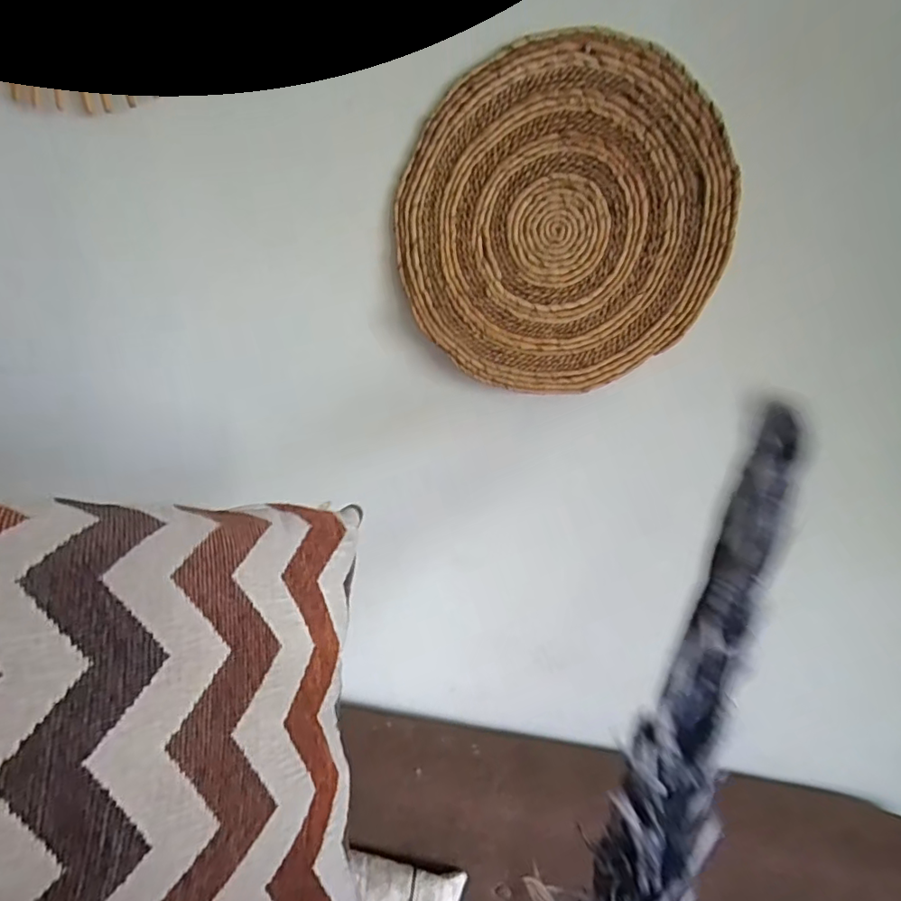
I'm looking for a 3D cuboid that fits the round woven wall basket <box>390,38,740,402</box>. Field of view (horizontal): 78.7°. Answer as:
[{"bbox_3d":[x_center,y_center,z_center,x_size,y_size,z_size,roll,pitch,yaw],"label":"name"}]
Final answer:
[{"bbox_3d":[0.122,-0.251,0.619,0.370,0.340,0.039,9,21,7],"label":"round woven wall basket"}]

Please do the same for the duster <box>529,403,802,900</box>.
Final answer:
[{"bbox_3d":[0.145,0.216,0.371,0.068,0.592,0.052,18,-17,29],"label":"duster"}]

